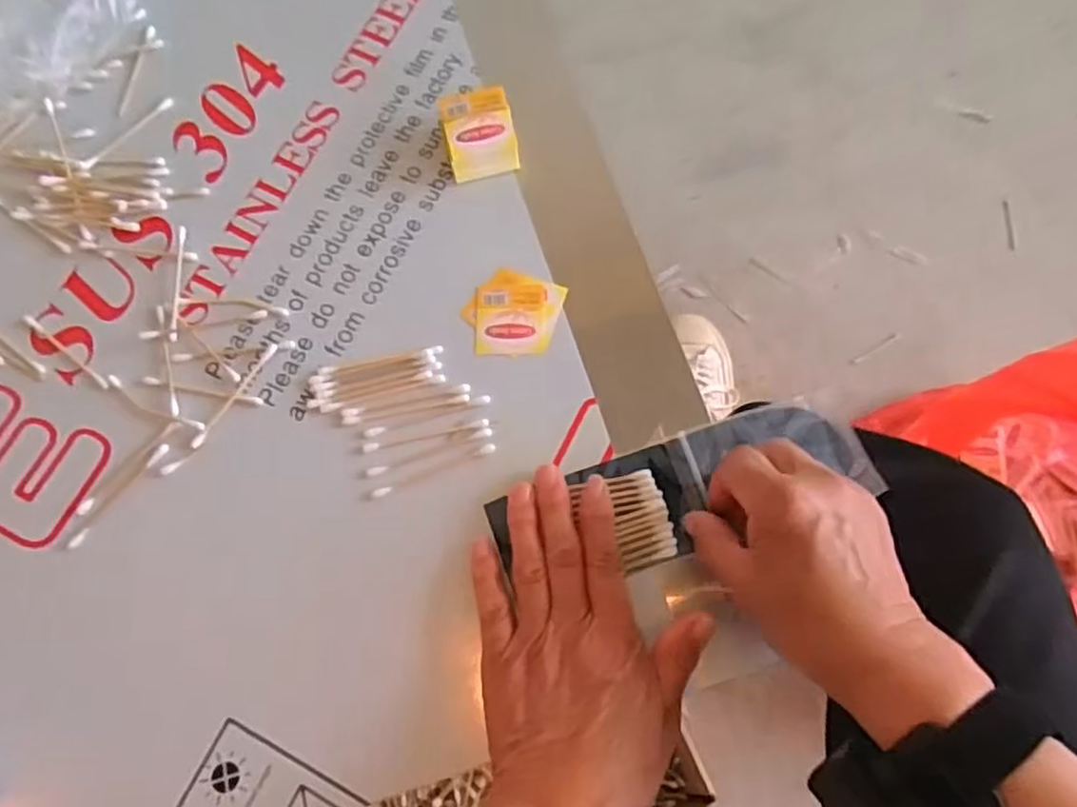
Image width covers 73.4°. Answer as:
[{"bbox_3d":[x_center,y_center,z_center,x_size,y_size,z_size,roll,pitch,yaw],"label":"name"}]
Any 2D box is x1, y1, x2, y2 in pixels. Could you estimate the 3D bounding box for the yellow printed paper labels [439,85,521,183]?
[{"bbox_3d":[-0.036,-0.163,0.441,0.041,0.028,0.048,-13,74,-3],"label":"yellow printed paper labels"}]

